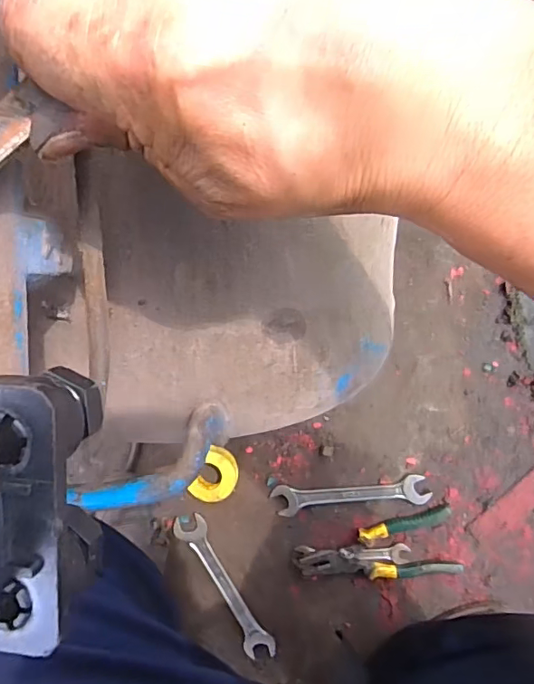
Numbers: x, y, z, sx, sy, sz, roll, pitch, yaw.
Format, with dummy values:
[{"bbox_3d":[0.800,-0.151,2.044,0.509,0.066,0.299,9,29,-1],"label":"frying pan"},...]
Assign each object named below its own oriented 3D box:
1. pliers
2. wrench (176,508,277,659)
[{"bbox_3d":[0.136,0.266,0.634,0.196,0.022,0.071,-15,96,13],"label":"pliers"},{"bbox_3d":[-0.056,0.330,0.682,0.043,0.005,0.212,-30,92,14],"label":"wrench"}]

